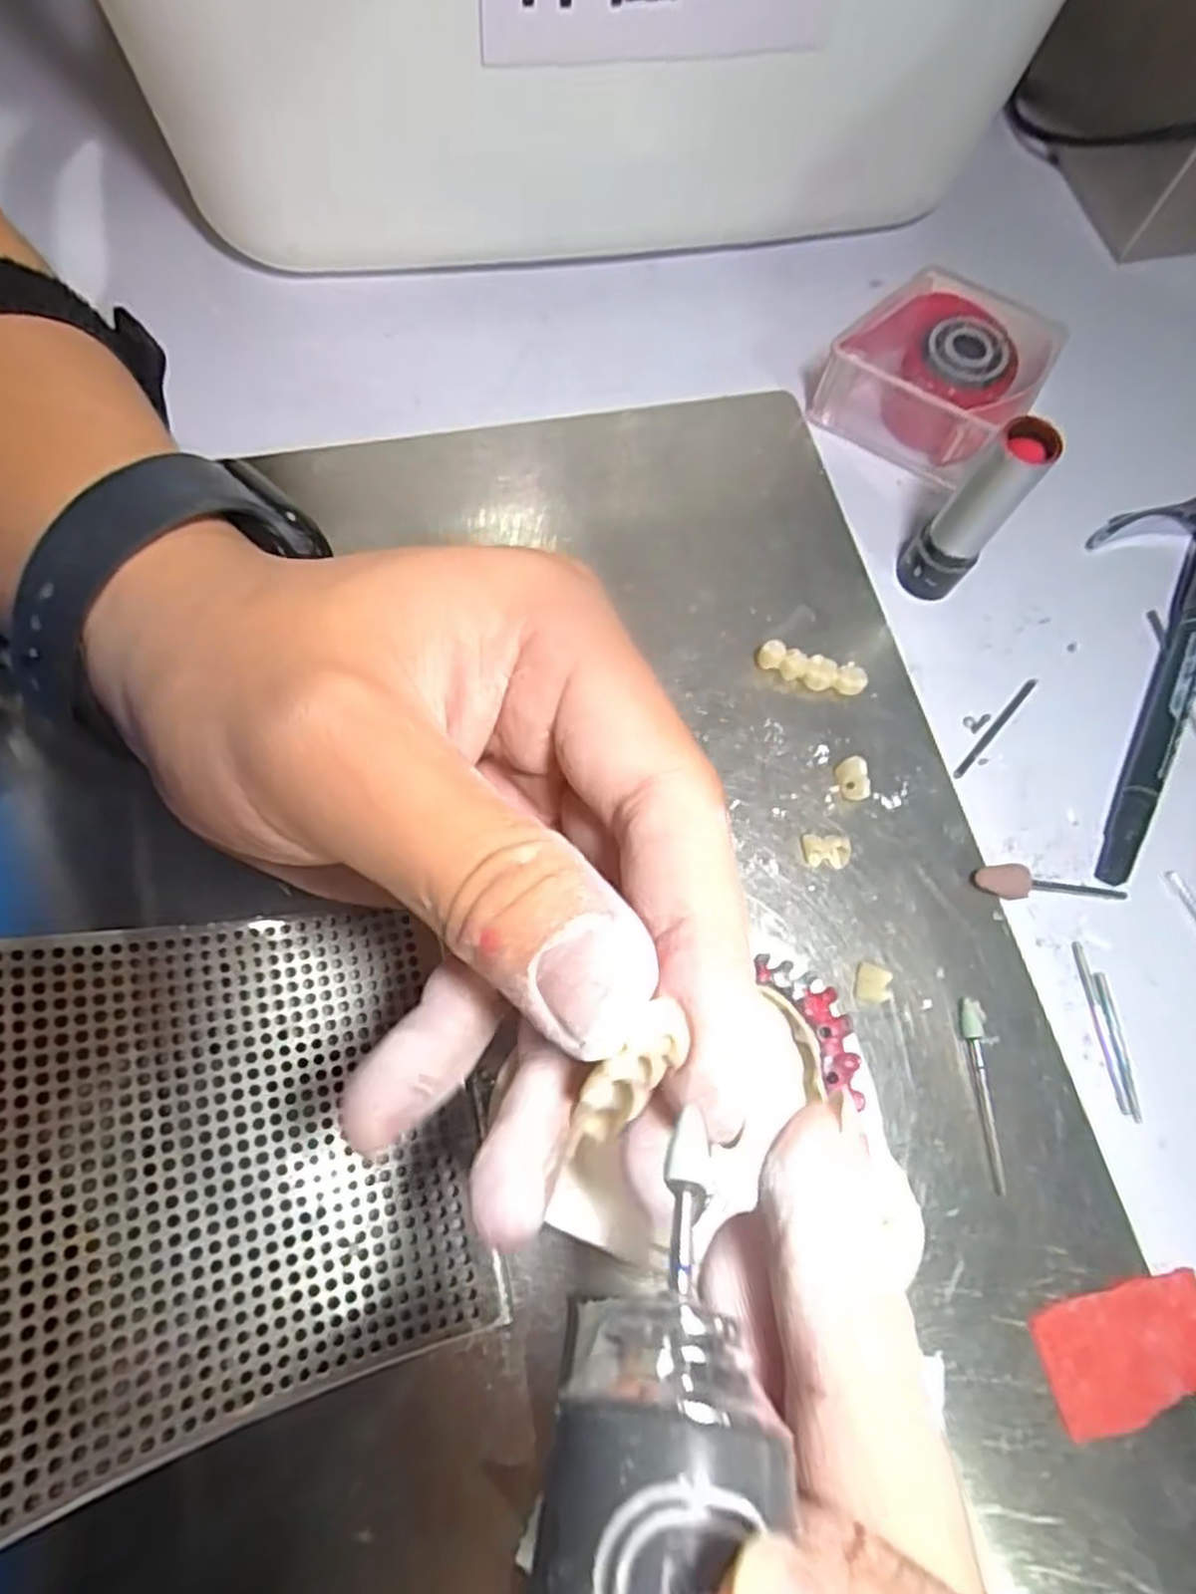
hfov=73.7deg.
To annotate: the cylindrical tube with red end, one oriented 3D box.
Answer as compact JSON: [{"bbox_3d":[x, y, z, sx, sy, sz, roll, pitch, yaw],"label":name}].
[{"bbox_3d":[0.107,-0.081,0.230,0.018,0.059,0.018,2,70,-4],"label":"cylindrical tube with red end"}]

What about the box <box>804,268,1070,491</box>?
[{"bbox_3d":[0.112,-0.140,0.265,0.059,0.030,0.053,36,72,8],"label":"box"}]

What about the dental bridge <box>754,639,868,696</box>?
[{"bbox_3d":[0.064,-0.038,0.237,0.033,0.010,0.009,17,70,1],"label":"dental bridge"}]

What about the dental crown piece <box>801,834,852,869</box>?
[{"bbox_3d":[0.063,0.015,0.220,0.014,0.006,0.008,6,70,-3],"label":"dental crown piece"}]

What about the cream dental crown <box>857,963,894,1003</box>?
[{"bbox_3d":[0.072,0.049,0.209,0.008,0.006,0.009,13,70,0],"label":"cream dental crown"}]

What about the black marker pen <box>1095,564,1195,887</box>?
[{"bbox_3d":[0.177,-0.036,0.243,0.012,0.013,0.139,27,71,5],"label":"black marker pen"}]

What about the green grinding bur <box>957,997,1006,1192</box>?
[{"bbox_3d":[0.099,0.076,0.203,0.005,0.004,0.046,-2,71,-6],"label":"green grinding bur"}]

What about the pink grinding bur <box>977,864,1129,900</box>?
[{"bbox_3d":[0.127,0.025,0.222,0.045,0.008,0.008,4,70,-4],"label":"pink grinding bur"}]

